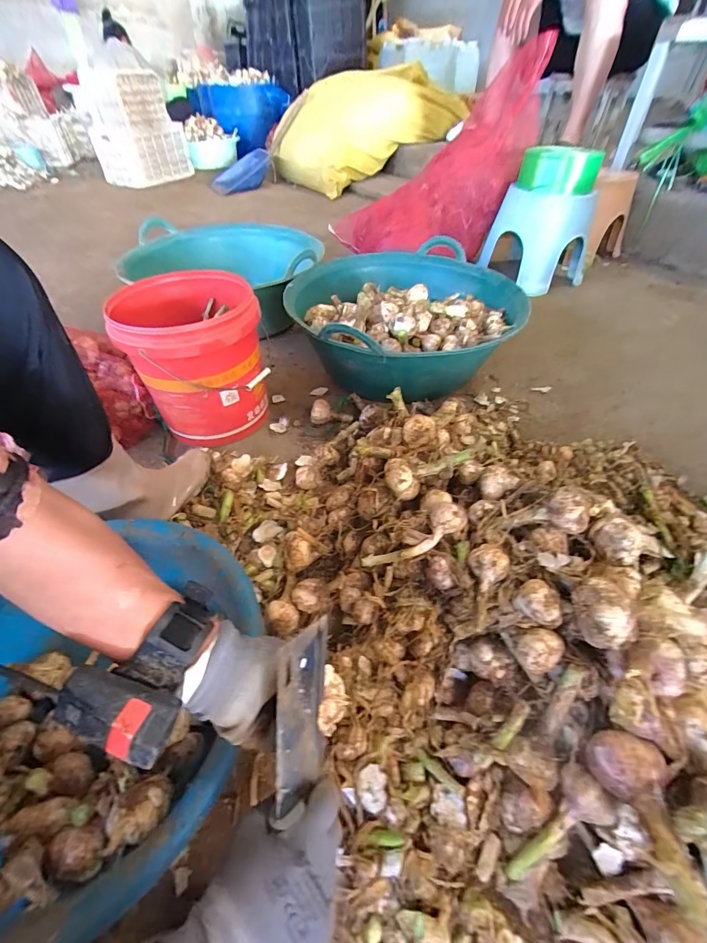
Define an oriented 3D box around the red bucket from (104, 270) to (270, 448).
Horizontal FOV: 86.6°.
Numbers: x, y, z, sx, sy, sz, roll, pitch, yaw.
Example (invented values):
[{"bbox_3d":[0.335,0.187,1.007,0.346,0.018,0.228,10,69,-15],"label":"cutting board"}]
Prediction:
[{"bbox_3d":[-0.309,-0.227,0.755,0.231,0.251,0.270,-20,49,-18],"label":"red bucket"}]

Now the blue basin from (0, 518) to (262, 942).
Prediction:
[{"bbox_3d":[-0.258,0.241,0.384,0.338,0.109,0.320,0,46,0],"label":"blue basin"}]

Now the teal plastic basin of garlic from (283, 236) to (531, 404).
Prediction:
[{"bbox_3d":[0.127,-0.350,0.919,0.545,0.211,0.532,0,46,0],"label":"teal plastic basin of garlic"}]

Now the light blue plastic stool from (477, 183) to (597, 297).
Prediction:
[{"bbox_3d":[0.635,-0.811,1.314,0.258,0.288,0.335,-30,53,-25],"label":"light blue plastic stool"}]

